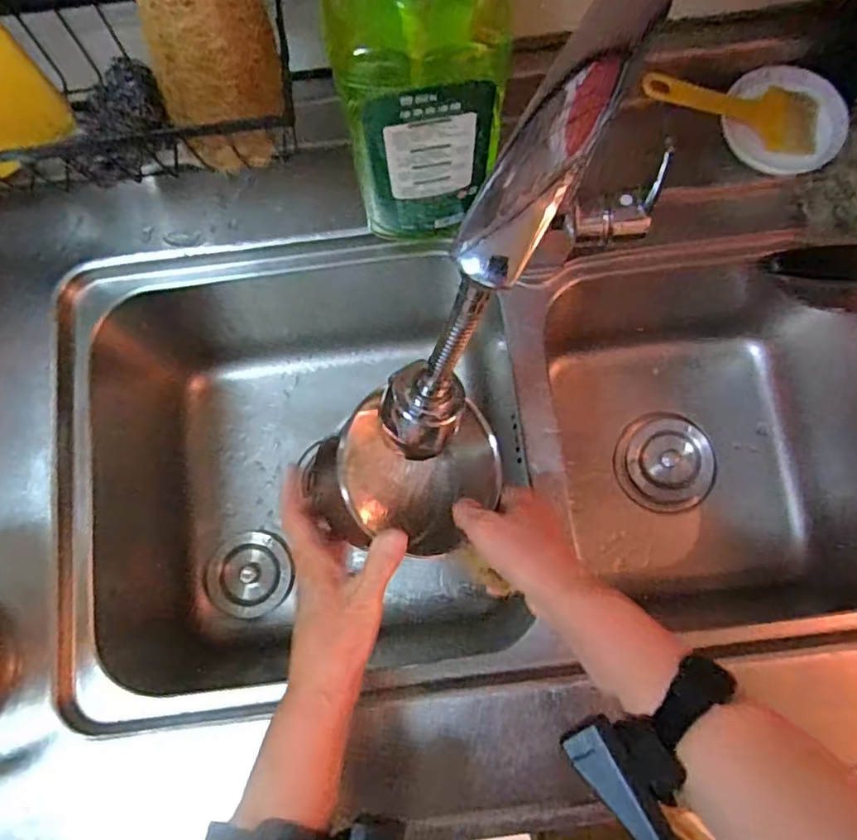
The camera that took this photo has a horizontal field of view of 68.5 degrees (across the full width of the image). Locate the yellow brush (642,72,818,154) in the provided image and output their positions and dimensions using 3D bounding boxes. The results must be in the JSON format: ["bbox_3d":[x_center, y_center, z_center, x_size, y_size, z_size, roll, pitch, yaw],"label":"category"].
[{"bbox_3d":[0.262,-0.275,0.540,0.154,0.033,0.049,16,80,4],"label":"yellow brush"}]

